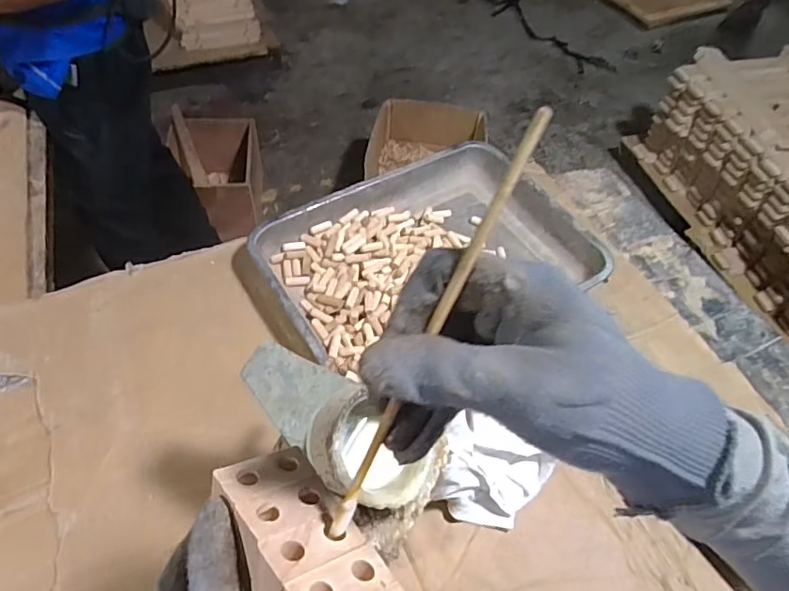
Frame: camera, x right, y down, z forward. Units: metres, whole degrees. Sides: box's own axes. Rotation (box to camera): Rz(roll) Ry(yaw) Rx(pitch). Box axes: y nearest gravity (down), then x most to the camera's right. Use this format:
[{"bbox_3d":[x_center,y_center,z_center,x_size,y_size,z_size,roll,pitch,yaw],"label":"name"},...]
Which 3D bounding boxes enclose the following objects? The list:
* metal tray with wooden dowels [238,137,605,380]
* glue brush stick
[{"bbox_3d":[0.048,-0.047,0.686,0.383,0.048,0.294,-27,60,-23],"label":"metal tray with wooden dowels"},{"bbox_3d":[0.011,0.021,0.199,0.006,0.184,0.004,31,19,17],"label":"glue brush stick"}]

